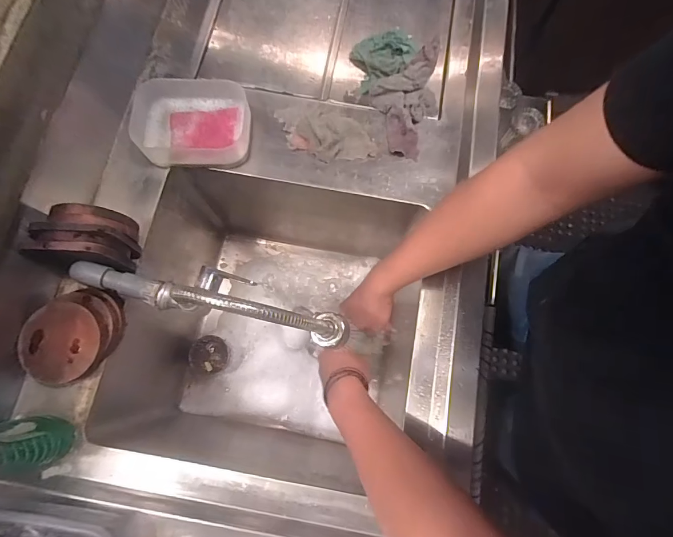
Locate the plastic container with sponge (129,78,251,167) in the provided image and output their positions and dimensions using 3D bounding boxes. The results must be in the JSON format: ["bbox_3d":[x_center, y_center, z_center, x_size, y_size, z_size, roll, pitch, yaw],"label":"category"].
[{"bbox_3d":[-0.219,-0.216,0.555,0.167,0.050,0.123,-4,75,-2],"label":"plastic container with sponge"}]

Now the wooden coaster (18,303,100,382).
[{"bbox_3d":[-0.344,0.092,0.456,0.099,0.018,0.091,-12,75,-4],"label":"wooden coaster"}]

